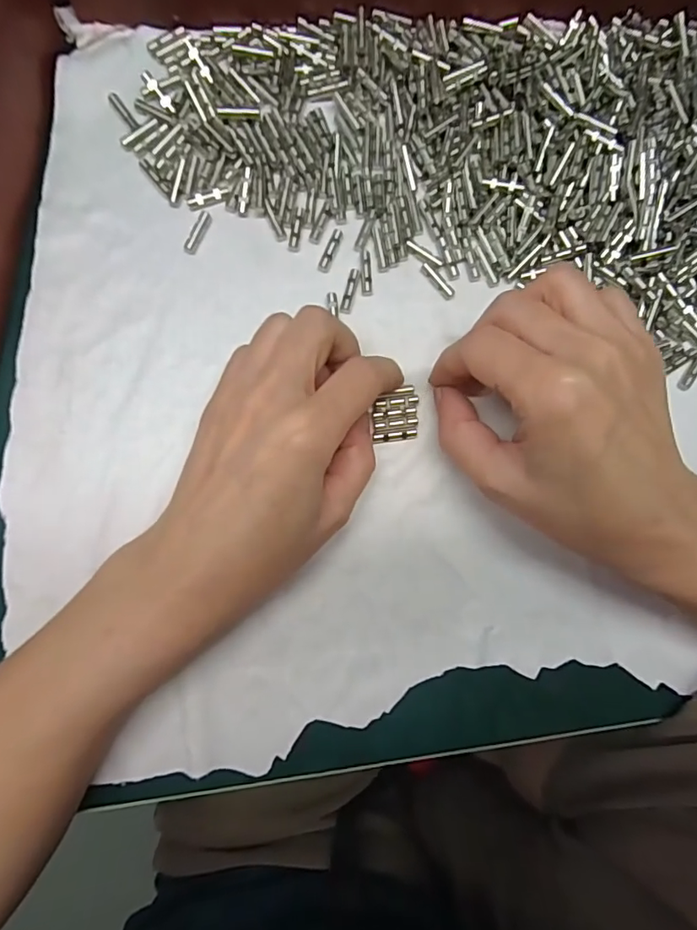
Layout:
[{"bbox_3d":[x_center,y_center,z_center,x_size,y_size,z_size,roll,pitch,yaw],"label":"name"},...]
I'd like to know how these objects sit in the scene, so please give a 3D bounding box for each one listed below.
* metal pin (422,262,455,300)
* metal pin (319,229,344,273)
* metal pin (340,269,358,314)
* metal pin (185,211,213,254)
[{"bbox_3d":[0.042,-0.087,0.235,0.005,0.004,0.020,-42,89,-5],"label":"metal pin"},{"bbox_3d":[-0.008,-0.100,0.234,0.005,0.004,0.021,22,85,-1],"label":"metal pin"},{"bbox_3d":[0.000,-0.081,0.233,0.004,0.004,0.020,14,85,-2],"label":"metal pin"},{"bbox_3d":[-0.070,-0.108,0.233,0.006,0.004,0.021,26,85,-1],"label":"metal pin"}]

